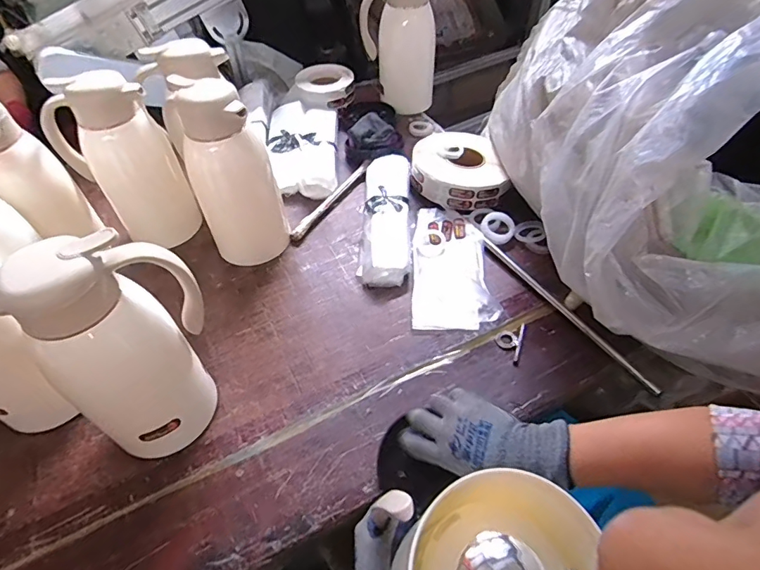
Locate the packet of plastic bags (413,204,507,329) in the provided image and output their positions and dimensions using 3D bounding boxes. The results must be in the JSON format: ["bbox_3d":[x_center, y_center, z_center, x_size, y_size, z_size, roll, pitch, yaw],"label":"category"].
[{"bbox_3d":[0.124,-0.036,0.794,0.131,0.027,0.275,0,49,3],"label":"packet of plastic bags"}]

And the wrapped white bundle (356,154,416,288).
[{"bbox_3d":[0.013,-0.137,0.868,0.096,0.040,0.336,0,49,3],"label":"wrapped white bundle"}]

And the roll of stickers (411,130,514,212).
[{"bbox_3d":[0.154,-0.233,0.918,0.170,0.060,0.185,-1,49,2],"label":"roll of stickers"}]

